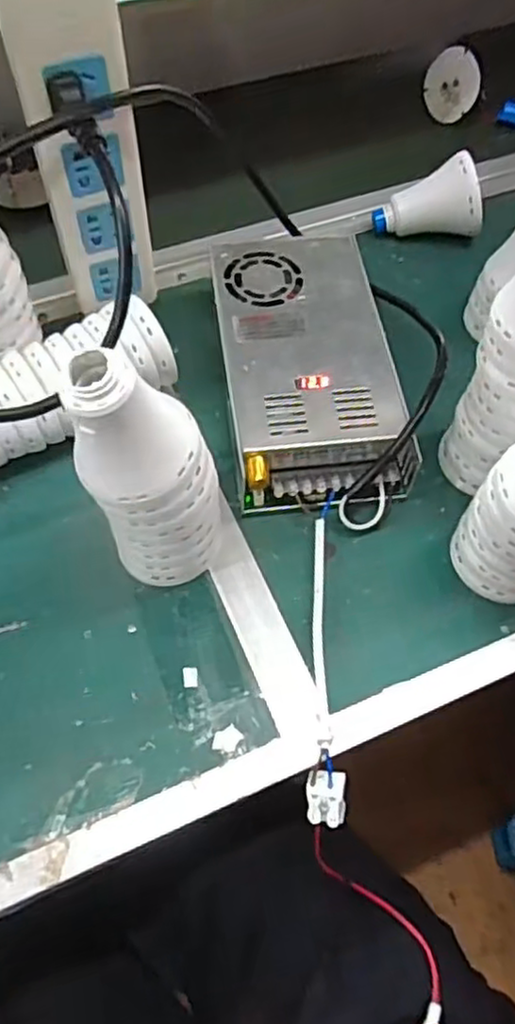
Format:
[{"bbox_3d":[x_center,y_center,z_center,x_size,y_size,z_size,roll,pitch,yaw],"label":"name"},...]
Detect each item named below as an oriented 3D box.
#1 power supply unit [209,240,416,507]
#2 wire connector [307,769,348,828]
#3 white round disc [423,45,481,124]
[{"bbox_3d":[0.035,-0.106,0.495,0.122,0.050,0.217,-7,61,-6],"label":"power supply unit"},{"bbox_3d":[0.039,0.161,0.390,0.022,0.014,0.030,1,88,15],"label":"wire connector"},{"bbox_3d":[0.190,-0.421,0.681,0.059,0.060,0.008,40,36,23],"label":"white round disc"}]

